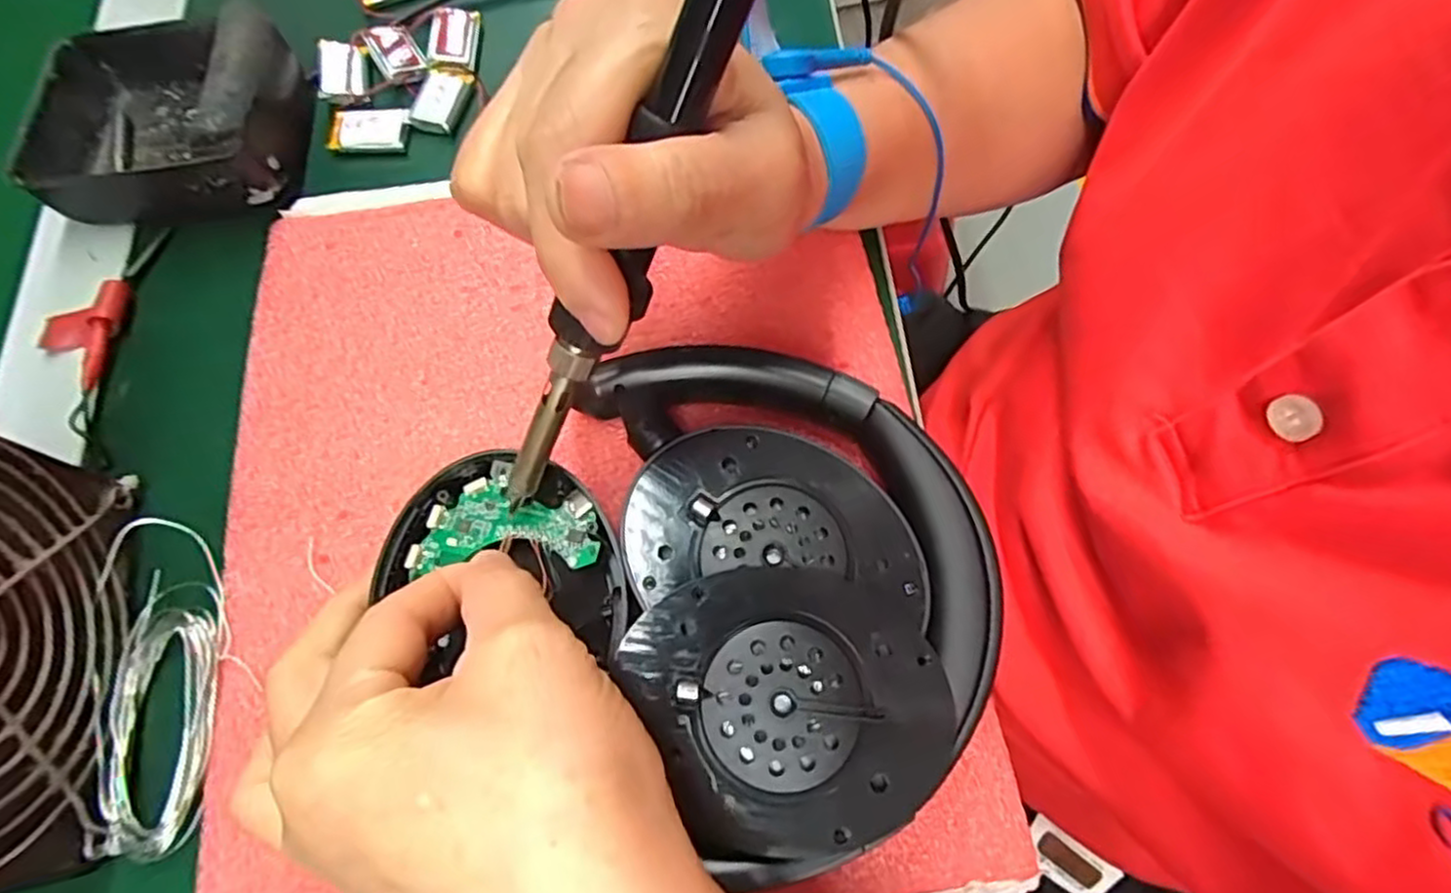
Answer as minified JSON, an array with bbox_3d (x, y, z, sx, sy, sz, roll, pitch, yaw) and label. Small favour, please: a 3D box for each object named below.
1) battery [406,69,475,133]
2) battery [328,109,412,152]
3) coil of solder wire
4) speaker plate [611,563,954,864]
[{"bbox_3d":[-0.122,-0.150,0.312,0.020,0.004,0.033,11,71,6],"label":"battery"},{"bbox_3d":[-0.150,-0.133,0.306,0.032,0.006,0.018,-1,70,2],"label":"battery"},{"bbox_3d":[-0.171,0.070,0.222,0.035,0.008,0.097,-13,70,-3],"label":"coil of solder wire"},{"bbox_3d":[0.018,0.064,0.191,0.073,0.008,0.073,-1,70,2],"label":"speaker plate"}]

